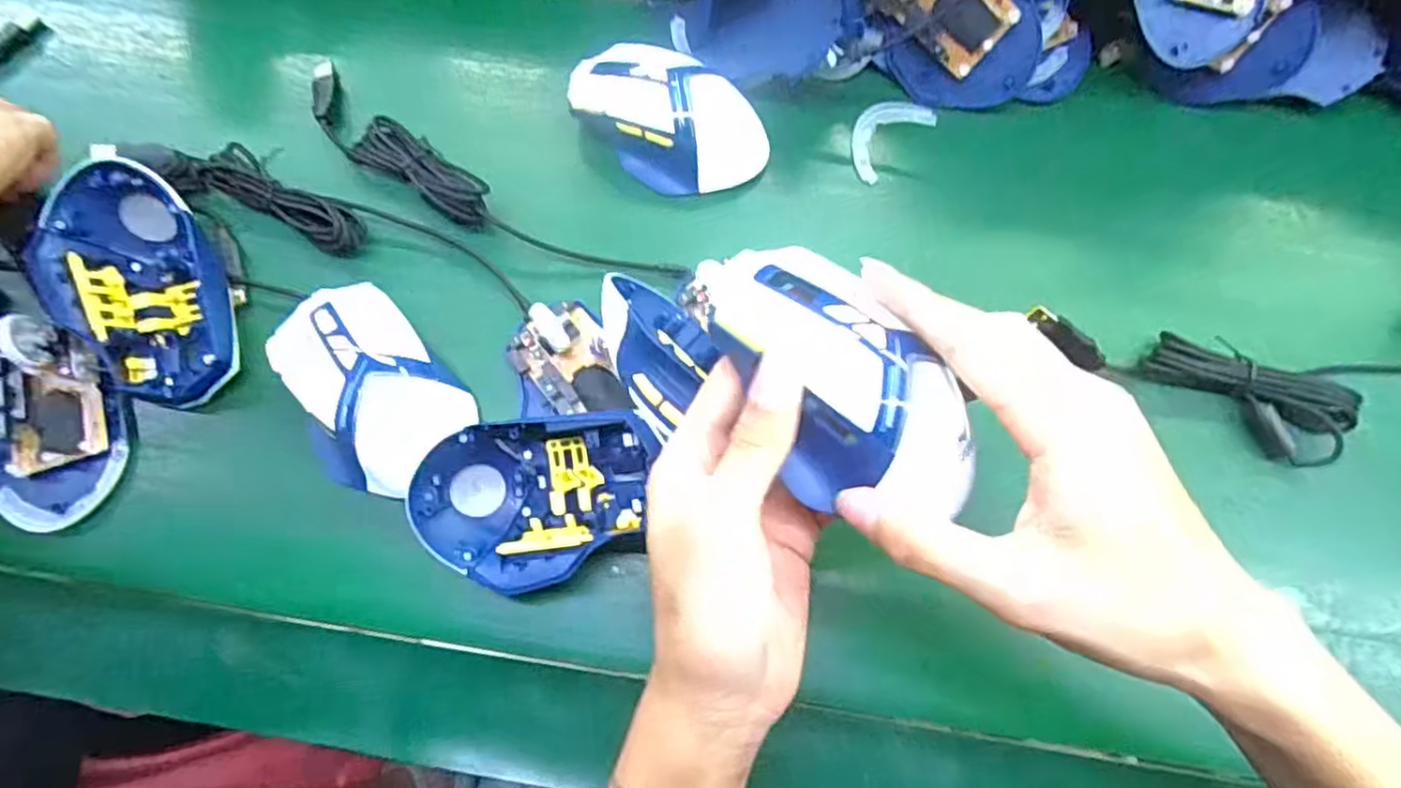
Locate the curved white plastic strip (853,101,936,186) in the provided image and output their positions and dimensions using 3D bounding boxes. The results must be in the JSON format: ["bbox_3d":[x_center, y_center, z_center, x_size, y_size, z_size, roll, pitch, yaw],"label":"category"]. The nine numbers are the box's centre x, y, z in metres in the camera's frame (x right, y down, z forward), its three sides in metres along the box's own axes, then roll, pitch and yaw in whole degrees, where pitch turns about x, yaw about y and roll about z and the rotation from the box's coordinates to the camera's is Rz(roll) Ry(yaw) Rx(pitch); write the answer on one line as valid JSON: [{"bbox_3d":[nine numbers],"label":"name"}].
[{"bbox_3d":[0.111,-0.158,0.421,0.035,0.009,0.061,44,77,12],"label":"curved white plastic strip"}]

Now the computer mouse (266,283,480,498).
[{"bbox_3d":[-0.162,-0.005,0.345,0.067,0.040,0.112,-40,77,-12],"label":"computer mouse"}]

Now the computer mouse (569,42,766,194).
[{"bbox_3d":[-0.020,-0.160,0.400,0.113,0.043,0.066,28,75,8],"label":"computer mouse"}]

